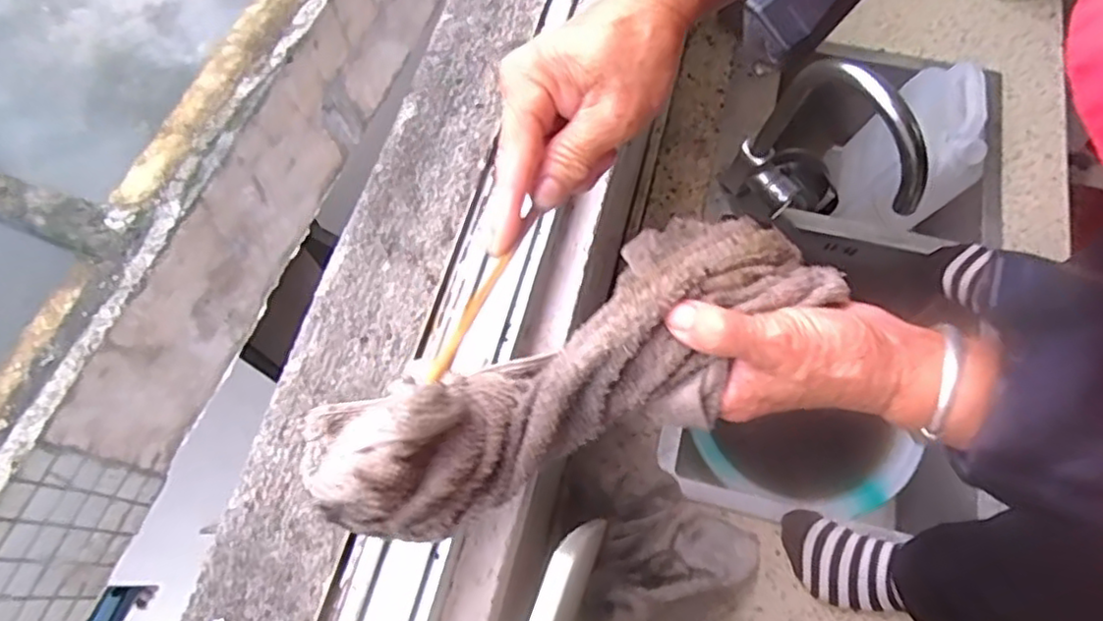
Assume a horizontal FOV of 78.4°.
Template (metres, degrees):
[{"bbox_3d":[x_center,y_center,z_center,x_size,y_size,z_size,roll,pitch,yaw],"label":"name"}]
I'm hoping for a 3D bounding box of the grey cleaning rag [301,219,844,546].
[{"bbox_3d":[0.015,0.029,0.326,0.248,0.079,0.086,-28,70,-14],"label":"grey cleaning rag"}]

